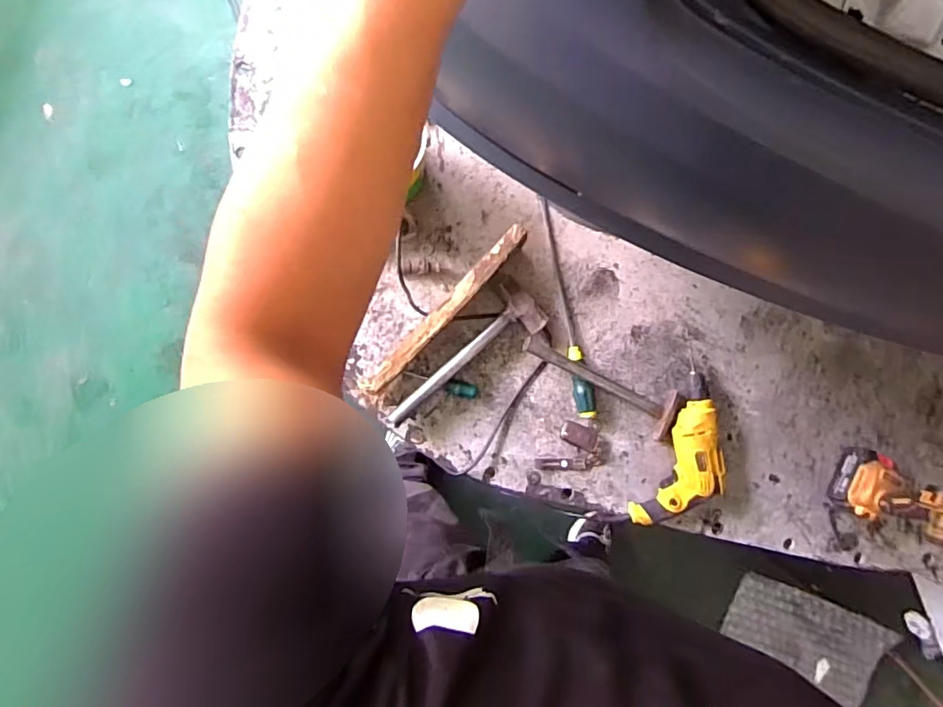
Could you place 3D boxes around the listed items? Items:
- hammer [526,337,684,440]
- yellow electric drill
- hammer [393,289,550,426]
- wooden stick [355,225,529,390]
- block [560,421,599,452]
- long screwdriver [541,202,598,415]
[{"bbox_3d":[0.227,0.059,0.969,0.314,0.063,0.091,23,87,-5],"label":"hammer"},{"bbox_3d":[0.393,0.190,0.987,0.125,0.062,0.275,25,87,-5],"label":"yellow electric drill"},{"bbox_3d":[-0.017,0.006,0.949,0.323,0.035,0.092,-38,93,-5],"label":"hammer"},{"bbox_3d":[-0.043,-0.071,0.912,0.037,0.030,0.368,45,86,-4],"label":"wooden stick"},{"bbox_3d":[0.197,0.147,0.984,0.069,0.032,0.040,26,87,-5],"label":"block"},{"bbox_3d":[0.165,-0.079,0.980,0.033,0.035,0.400,-13,91,-6],"label":"long screwdriver"}]

